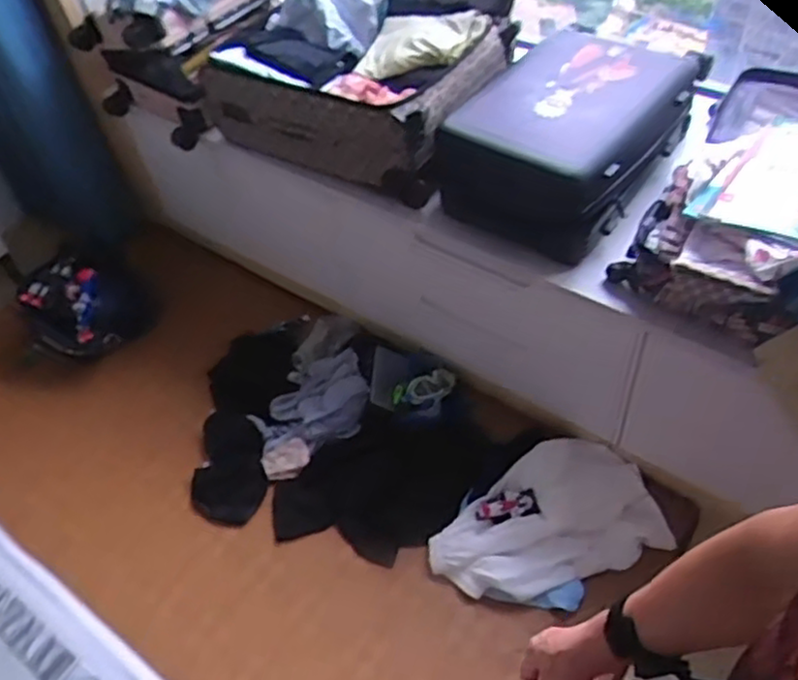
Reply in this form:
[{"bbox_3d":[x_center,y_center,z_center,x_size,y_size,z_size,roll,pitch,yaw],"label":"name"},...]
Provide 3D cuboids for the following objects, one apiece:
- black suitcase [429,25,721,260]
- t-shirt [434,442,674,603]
[{"bbox_3d":[0.336,-0.430,1.503,0.379,0.221,0.473,25,58,25],"label":"black suitcase"},{"bbox_3d":[0.311,0.395,1.606,0.488,0.065,0.295,-16,48,-10],"label":"t-shirt"}]

